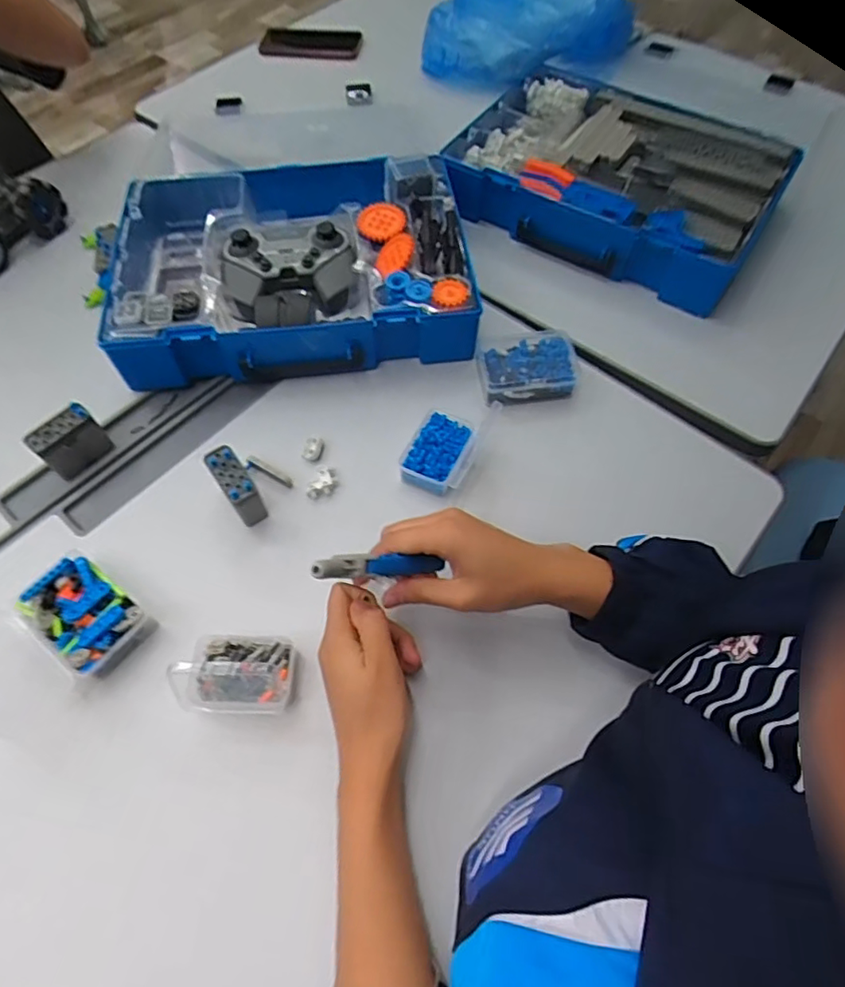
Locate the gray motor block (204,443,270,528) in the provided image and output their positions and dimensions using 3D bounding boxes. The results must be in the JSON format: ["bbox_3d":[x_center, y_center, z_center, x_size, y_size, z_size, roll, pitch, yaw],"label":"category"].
[{"bbox_3d":[-0.160,-0.004,0.503,0.024,0.049,0.060,-32,64,-18],"label":"gray motor block"}]

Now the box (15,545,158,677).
[{"bbox_3d":[-0.267,0.094,0.460,0.096,0.030,0.064,36,65,19],"label":"box"}]

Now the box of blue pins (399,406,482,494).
[{"bbox_3d":[0.017,-0.037,0.536,0.059,0.025,0.078,22,61,12],"label":"box of blue pins"}]

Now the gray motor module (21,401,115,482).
[{"bbox_3d":[-0.321,-0.047,0.532,0.032,0.049,0.056,38,66,20],"label":"gray motor module"}]

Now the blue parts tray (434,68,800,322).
[{"bbox_3d":[0.236,-0.388,0.704,0.344,0.074,0.296,30,65,16],"label":"blue parts tray"}]

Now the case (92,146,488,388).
[{"bbox_3d":[-0.136,-0.248,0.629,0.367,0.081,0.272,-3,59,-2],"label":"case"}]

